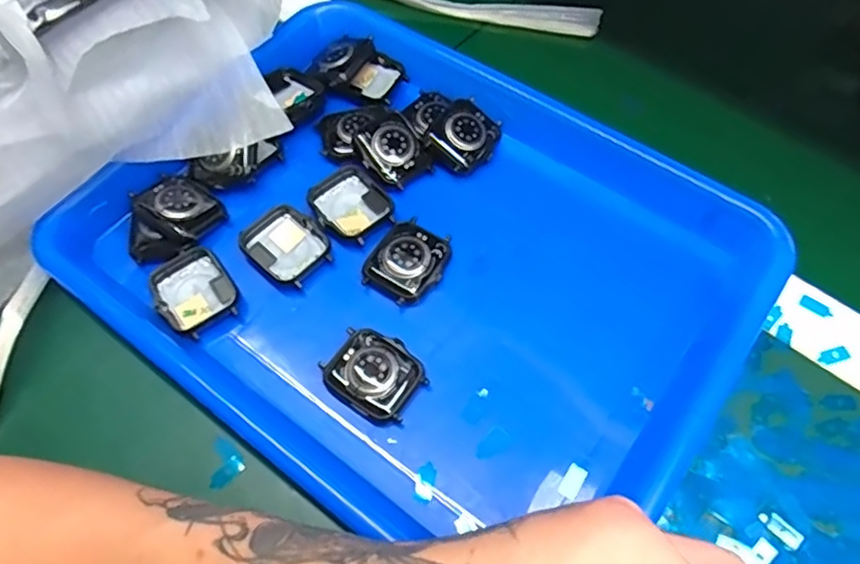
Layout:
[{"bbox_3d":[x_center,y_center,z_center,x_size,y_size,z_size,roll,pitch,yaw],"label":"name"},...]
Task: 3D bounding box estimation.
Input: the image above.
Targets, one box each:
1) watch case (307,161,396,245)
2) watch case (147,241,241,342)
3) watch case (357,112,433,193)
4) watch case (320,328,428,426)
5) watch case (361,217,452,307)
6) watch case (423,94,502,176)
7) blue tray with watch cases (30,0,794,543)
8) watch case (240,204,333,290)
[{"bbox_3d":[-0.044,-0.043,0.345,0.040,0.009,0.045,-40,68,-19],"label":"watch case"},{"bbox_3d":[-0.124,0.005,0.321,0.038,0.007,0.046,-35,66,-17],"label":"watch case"},{"bbox_3d":[-0.021,-0.076,0.357,0.034,0.006,0.039,-34,92,-12],"label":"watch case"},{"bbox_3d":[-0.028,0.045,0.301,0.043,0.013,0.037,33,66,17],"label":"watch case"},{"bbox_3d":[-0.011,-0.012,0.329,0.038,0.012,0.045,31,66,16],"label":"watch case"},{"bbox_3d":[0.022,-0.087,0.364,0.037,0.010,0.044,41,74,-7],"label":"watch case"},{"bbox_3d":[-0.004,-0.019,0.329,0.316,0.033,0.261,34,66,18],"label":"blue tray with watch cases"},{"bbox_3d":[-0.078,-0.020,0.333,0.044,0.010,0.037,41,69,20],"label":"watch case"}]

